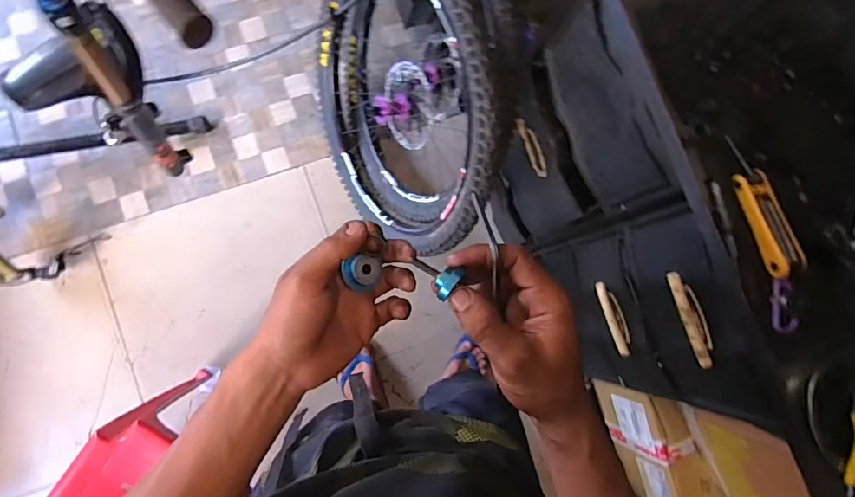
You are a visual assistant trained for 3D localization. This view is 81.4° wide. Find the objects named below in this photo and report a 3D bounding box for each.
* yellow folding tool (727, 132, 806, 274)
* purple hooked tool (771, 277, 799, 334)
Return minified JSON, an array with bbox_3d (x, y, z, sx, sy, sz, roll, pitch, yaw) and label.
[{"bbox_3d":[0.417,-0.052,0.617,0.033,0.028,0.173,-18,87,-7],"label":"yellow folding tool"},{"bbox_3d":[0.441,0.071,0.613,0.031,0.010,0.067,-6,85,-7],"label":"purple hooked tool"}]

